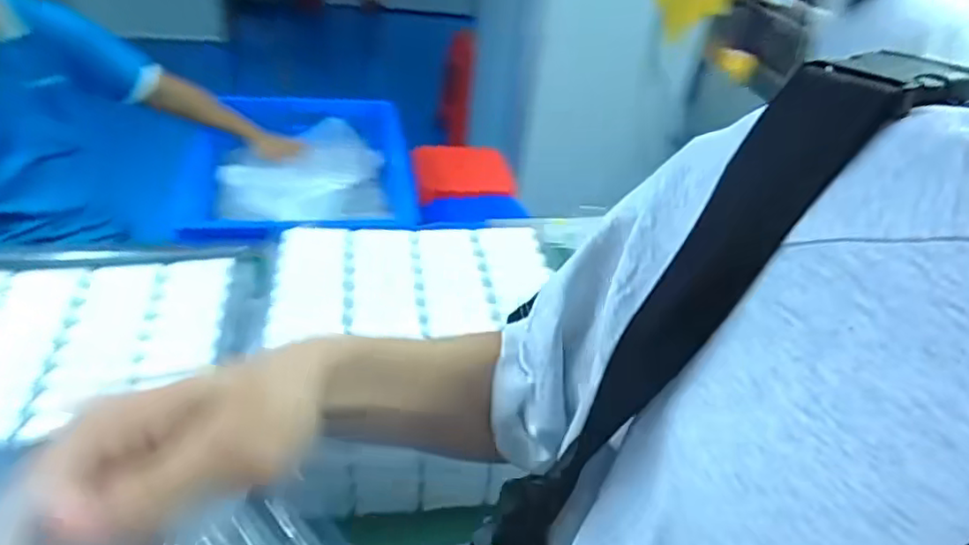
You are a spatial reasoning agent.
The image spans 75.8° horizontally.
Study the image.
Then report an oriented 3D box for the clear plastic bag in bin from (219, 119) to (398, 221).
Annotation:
[{"bbox_3d":[-0.465,-0.263,1.599,0.396,0.142,0.298,-6,33,-20],"label":"clear plastic bag in bin"}]

